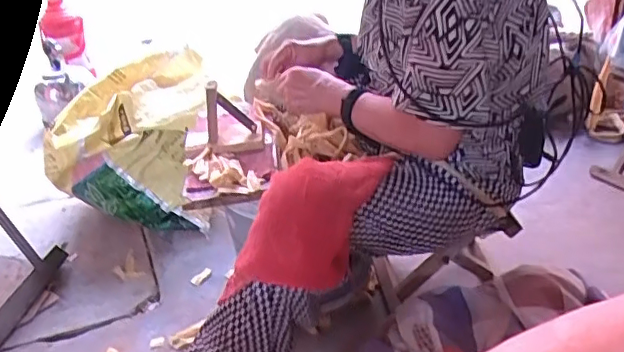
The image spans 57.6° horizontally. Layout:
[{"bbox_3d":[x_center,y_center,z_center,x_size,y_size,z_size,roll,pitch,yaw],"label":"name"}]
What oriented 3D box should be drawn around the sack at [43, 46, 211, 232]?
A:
[{"bbox_3d":[-0.431,-0.090,1.399,0.361,0.330,0.280,0,30,1],"label":"sack"}]

